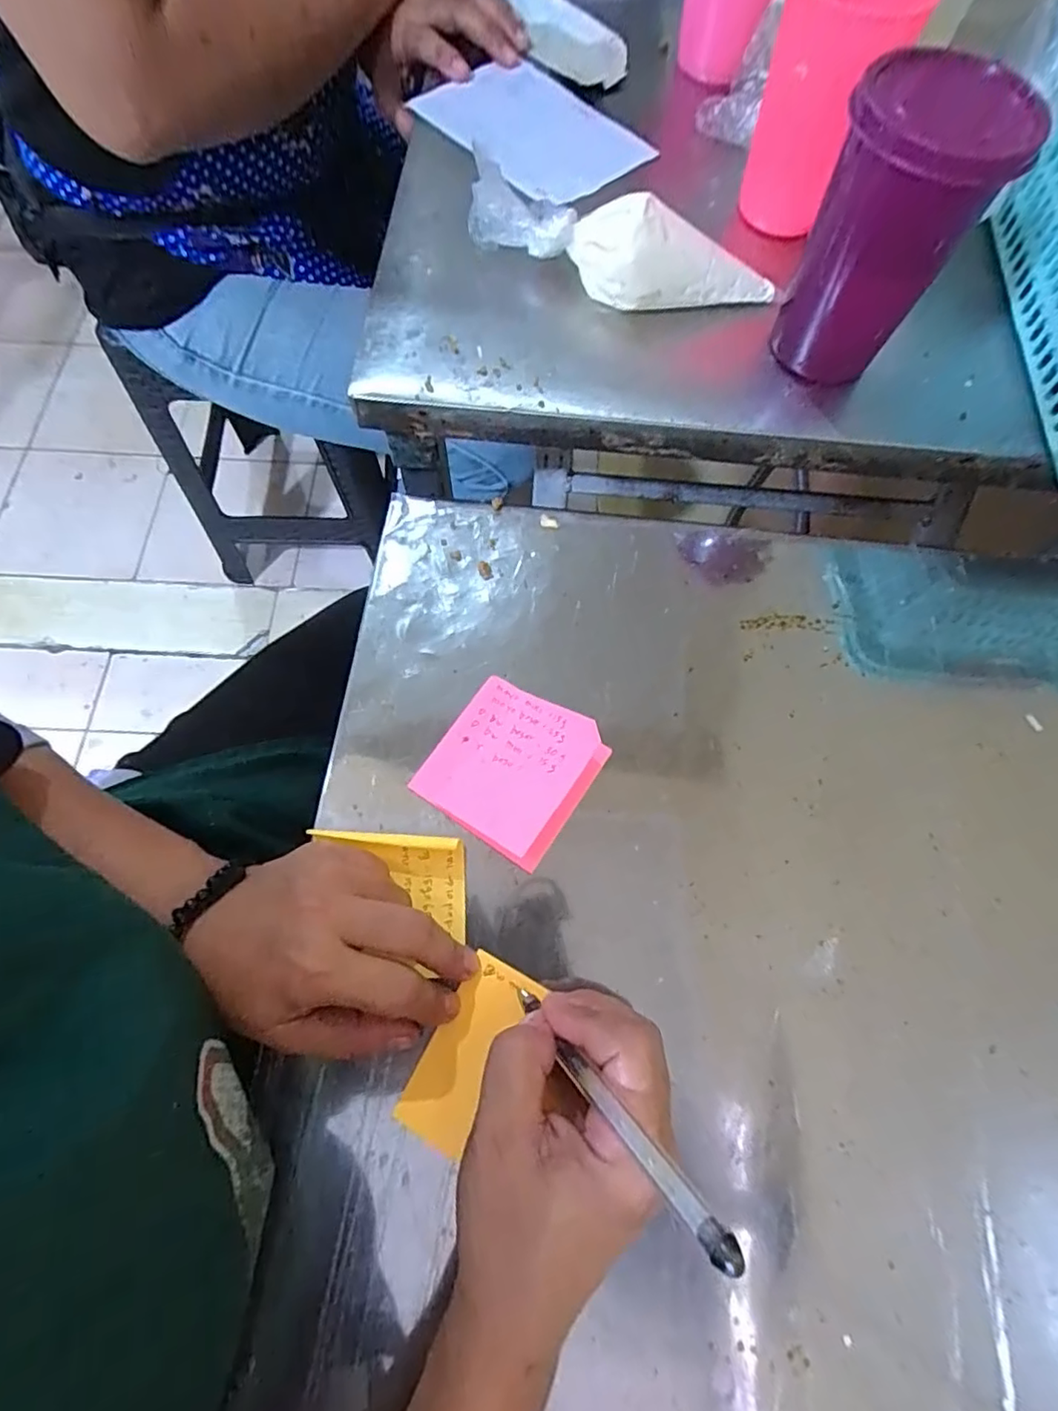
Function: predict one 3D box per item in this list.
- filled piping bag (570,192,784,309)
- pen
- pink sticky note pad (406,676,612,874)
[{"bbox_3d":[0.089,-0.268,0.353,0.120,0.047,0.045,-9,70,-5],"label":"filled piping bag"},{"bbox_3d":[0.024,0.136,0.209,0.008,0.137,0.005,-44,107,-16],"label":"pen"},{"bbox_3d":[-0.009,0.028,0.294,0.077,0.031,0.076,34,72,10],"label":"pink sticky note pad"}]

